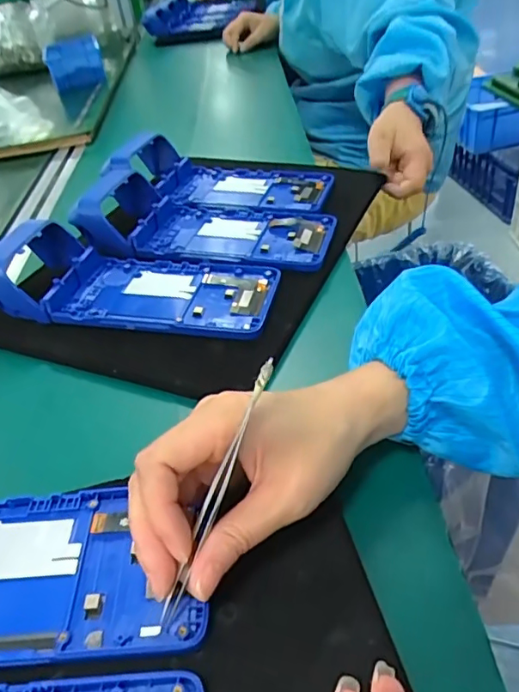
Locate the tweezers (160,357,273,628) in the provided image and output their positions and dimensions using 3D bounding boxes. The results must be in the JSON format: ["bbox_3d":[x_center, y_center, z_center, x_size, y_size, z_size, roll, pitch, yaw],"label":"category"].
[{"bbox_3d":[-0.018,0.062,0.221,0.005,0.122,0.008,29,13,34],"label":"tweezers"}]

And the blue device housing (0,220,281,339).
[{"bbox_3d":[-0.097,-0.057,0.403,0.211,0.037,0.084,5,42,13],"label":"blue device housing"}]

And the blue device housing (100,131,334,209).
[{"bbox_3d":[-0.039,-0.173,0.524,0.211,0.036,0.094,5,42,13],"label":"blue device housing"}]

